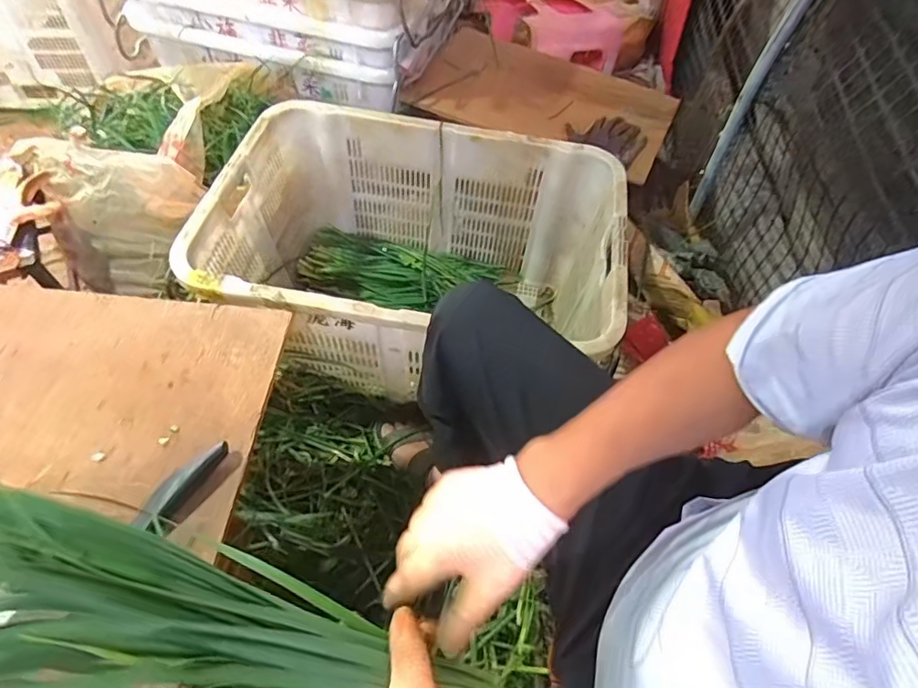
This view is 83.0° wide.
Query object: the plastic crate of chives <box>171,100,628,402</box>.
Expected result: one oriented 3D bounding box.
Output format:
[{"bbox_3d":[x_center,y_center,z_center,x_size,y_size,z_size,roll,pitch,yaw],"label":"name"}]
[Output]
[{"bbox_3d":[-0.075,-0.131,1.005,0.678,0.374,0.463,9,58,3],"label":"plastic crate of chives"}]

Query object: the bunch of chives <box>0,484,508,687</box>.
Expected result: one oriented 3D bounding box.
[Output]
[{"bbox_3d":[-0.133,0.202,0.340,0.450,0.075,0.110,29,54,-25],"label":"bunch of chives"}]

